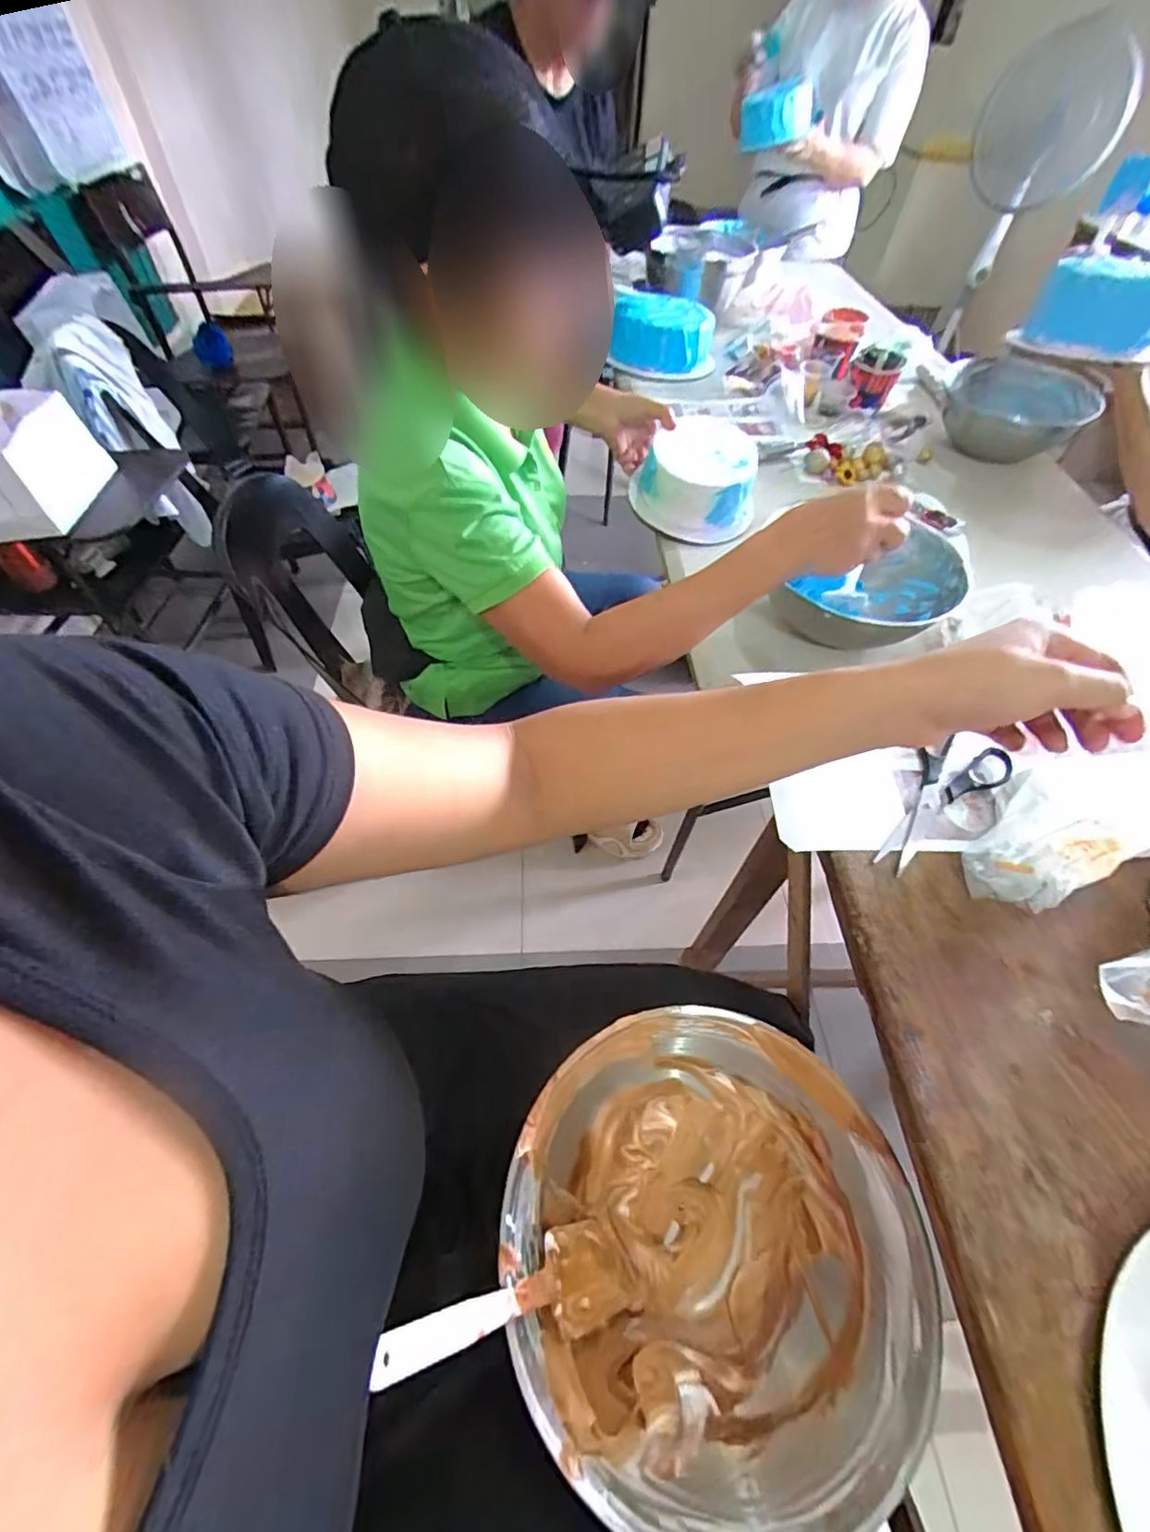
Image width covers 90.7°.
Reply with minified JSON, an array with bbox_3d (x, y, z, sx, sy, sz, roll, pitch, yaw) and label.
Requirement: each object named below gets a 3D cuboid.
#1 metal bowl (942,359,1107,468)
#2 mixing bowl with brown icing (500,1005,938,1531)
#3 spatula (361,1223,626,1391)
[{"bbox_3d":[0.753,-0.594,0.994,0.221,0.127,0.226,29,58,17],"label":"metal bowl"},{"bbox_3d":[0.078,0.298,0.367,0.233,0.101,0.236,1,55,-2],"label":"mixing bowl with brown icing"},{"bbox_3d":[-0.029,0.285,0.301,0.010,0.199,0.047,-25,53,21],"label":"spatula"}]

